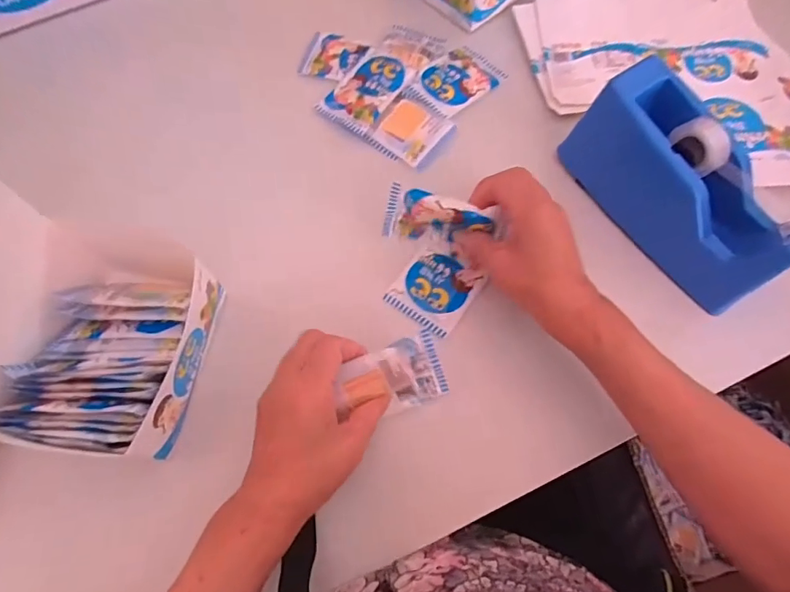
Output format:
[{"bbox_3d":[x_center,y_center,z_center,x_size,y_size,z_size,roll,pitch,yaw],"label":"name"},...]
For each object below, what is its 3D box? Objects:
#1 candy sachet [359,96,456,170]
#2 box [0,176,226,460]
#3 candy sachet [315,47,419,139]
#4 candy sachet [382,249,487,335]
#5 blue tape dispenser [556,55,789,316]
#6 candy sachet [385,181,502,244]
[{"bbox_3d":[0.015,-0.162,0.472,0.062,0.015,0.063,37,72,13],"label":"candy sachet"},{"bbox_3d":[-0.207,0.014,0.299,0.123,0.174,0.143,9,68,3],"label":"box"},{"bbox_3d":[-0.024,-0.213,0.483,0.066,0.015,0.105,32,71,11],"label":"candy sachet"},{"bbox_3d":[0.035,-0.007,0.414,0.063,0.008,0.067,34,71,12],"label":"candy sachet"},{"bbox_3d":[0.237,-0.093,0.398,0.074,0.088,0.195,-35,73,-14],"label":"blue tape dispenser"},{"bbox_3d":[0.037,-0.062,0.391,0.090,0.059,0.012,11,68,3],"label":"candy sachet"}]

